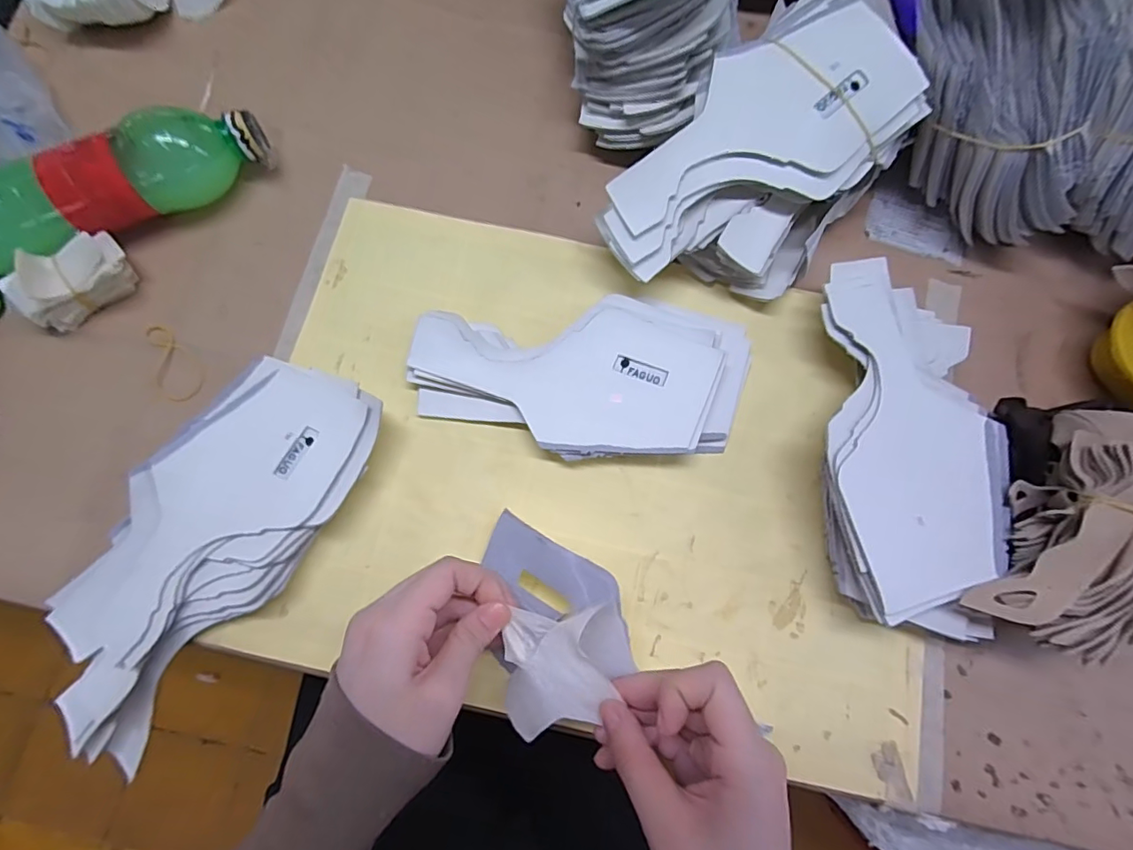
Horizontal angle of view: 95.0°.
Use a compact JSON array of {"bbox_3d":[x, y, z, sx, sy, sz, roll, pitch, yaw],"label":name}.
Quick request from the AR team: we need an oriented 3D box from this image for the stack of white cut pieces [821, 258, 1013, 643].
[{"bbox_3d":[0.207,0.010,0.327,0.106,0.049,0.217,10,77,0],"label":"stack of white cut pieces"}]

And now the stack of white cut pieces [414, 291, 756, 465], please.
[{"bbox_3d":[0.011,-0.028,0.342,0.218,0.029,0.101,-3,77,-3],"label":"stack of white cut pieces"}]

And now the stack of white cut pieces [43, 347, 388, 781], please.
[{"bbox_3d":[-0.214,0.069,0.313,0.100,0.031,0.240,35,79,6],"label":"stack of white cut pieces"}]

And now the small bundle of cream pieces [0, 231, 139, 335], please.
[{"bbox_3d":[-0.327,-0.096,0.343,0.067,0.046,0.035,-43,82,-10],"label":"small bundle of cream pieces"}]

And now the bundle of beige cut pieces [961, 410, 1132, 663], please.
[{"bbox_3d":[0.305,0.062,0.283,0.090,0.058,0.152,37,79,6],"label":"bundle of beige cut pieces"}]

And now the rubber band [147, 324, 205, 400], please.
[{"bbox_3d":[-0.266,-0.044,0.353,0.029,0.005,0.055,-19,79,-6],"label":"rubber band"}]

